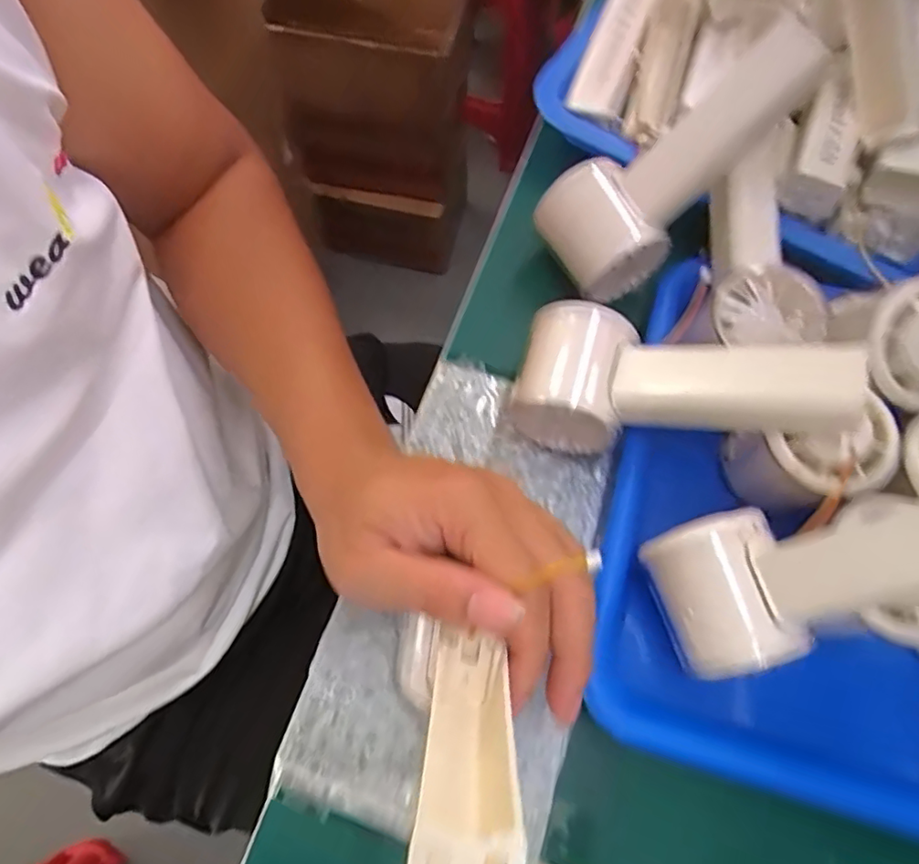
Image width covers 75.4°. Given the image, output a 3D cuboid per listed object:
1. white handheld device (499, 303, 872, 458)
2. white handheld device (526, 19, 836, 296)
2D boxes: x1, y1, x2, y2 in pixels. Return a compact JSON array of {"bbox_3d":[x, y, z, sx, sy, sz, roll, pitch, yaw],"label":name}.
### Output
[{"bbox_3d":[0.097,-0.025,0.278,0.152,0.052,0.061,5,65,34],"label":"white handheld device"},{"bbox_3d":[0.115,-0.140,0.323,0.147,0.063,0.066,-40,67,31],"label":"white handheld device"}]

